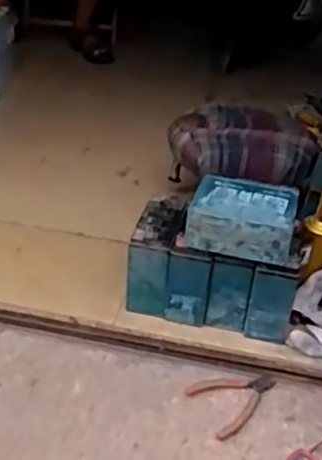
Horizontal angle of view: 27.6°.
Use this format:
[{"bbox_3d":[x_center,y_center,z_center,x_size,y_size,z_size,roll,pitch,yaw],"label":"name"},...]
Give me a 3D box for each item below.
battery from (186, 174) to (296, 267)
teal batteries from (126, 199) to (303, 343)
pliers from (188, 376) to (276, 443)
[{"bbox_3d":[0.147,-0.028,1.168,0.182,0.068,0.155,11,31,9],"label":"battery"},{"bbox_3d":[0.103,0.075,1.231,0.303,0.193,0.152,13,32,13],"label":"teal batteries"},{"bbox_3d":[0.127,0.274,1.079,0.137,0.014,0.111,-17,42,-24],"label":"pliers"}]

